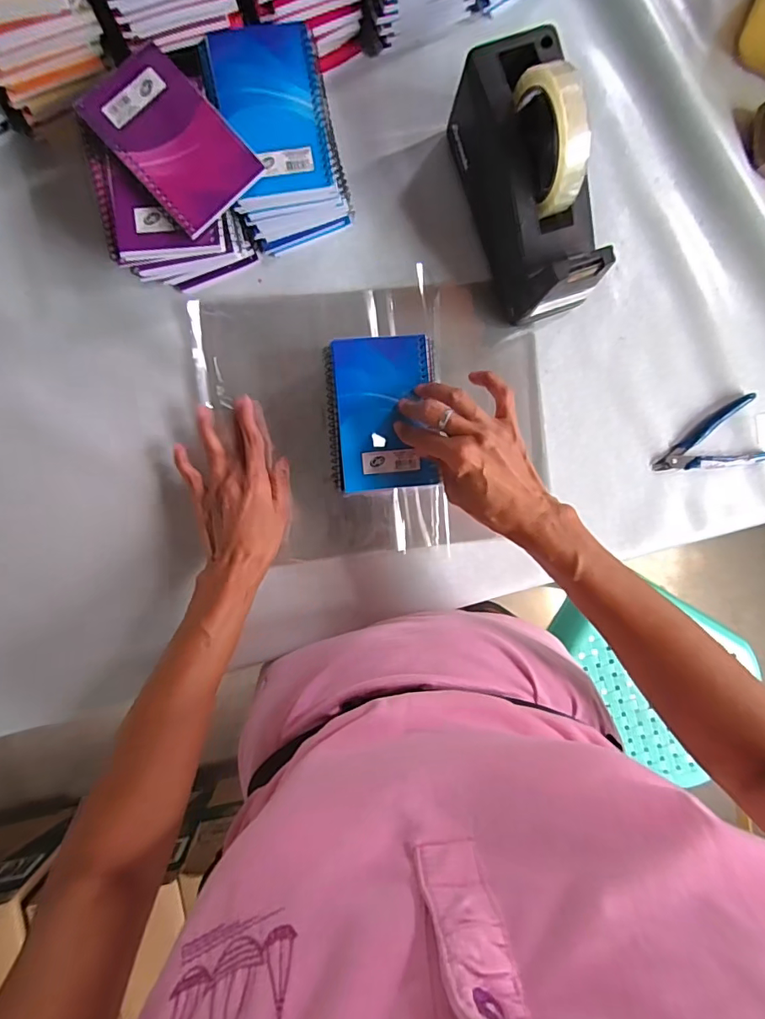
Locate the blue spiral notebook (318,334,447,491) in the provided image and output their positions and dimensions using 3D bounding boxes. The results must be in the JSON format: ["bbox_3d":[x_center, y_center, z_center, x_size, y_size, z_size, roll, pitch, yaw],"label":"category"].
[{"bbox_3d":[0.001,-0.084,0.434,0.095,0.014,0.131,-5,91,-4],"label":"blue spiral notebook"}]

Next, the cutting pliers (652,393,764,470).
[{"bbox_3d":[0.334,-0.061,0.498,0.114,0.010,0.068,-26,92,-3],"label":"cutting pliers"}]

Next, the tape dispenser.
[{"bbox_3d":[0.130,-0.283,0.428,0.077,0.131,0.205,-19,92,-4],"label":"tape dispenser"}]

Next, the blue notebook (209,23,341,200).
[{"bbox_3d":[-0.088,-0.328,0.403,0.083,0.012,0.134,-12,91,-4],"label":"blue notebook"}]

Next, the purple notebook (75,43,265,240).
[{"bbox_3d":[-0.168,-0.293,0.389,0.079,0.012,0.137,-43,93,-2],"label":"purple notebook"}]

